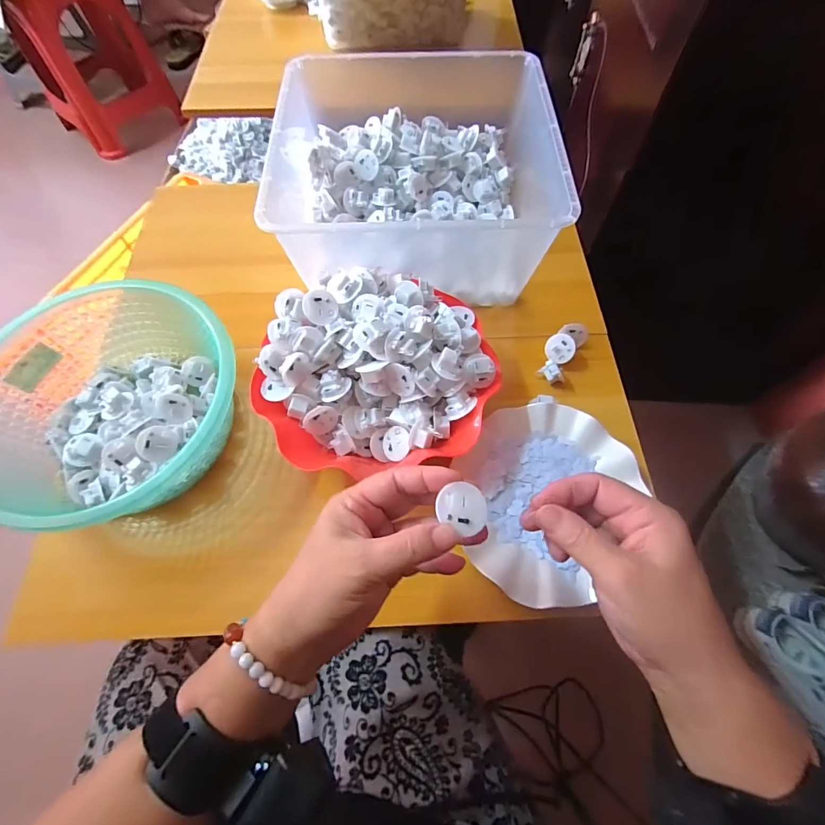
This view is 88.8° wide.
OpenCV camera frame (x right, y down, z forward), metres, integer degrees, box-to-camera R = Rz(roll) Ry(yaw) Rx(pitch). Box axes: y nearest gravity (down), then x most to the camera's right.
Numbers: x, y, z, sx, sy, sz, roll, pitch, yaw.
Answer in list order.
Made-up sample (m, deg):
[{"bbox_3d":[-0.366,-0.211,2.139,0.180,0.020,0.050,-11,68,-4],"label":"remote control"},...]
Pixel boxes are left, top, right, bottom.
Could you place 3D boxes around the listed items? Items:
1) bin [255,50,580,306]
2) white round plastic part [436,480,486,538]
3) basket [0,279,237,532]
[{"bbox_3d":[-0.001,-0.273,0.500,0.306,0.124,0.282,-3,64,0],"label":"bin"},{"bbox_3d":[0.032,0.058,0.260,0.030,0.007,0.028,0,64,1],"label":"white round plastic part"},{"bbox_3d":[-0.281,-0.002,0.404,0.231,0.094,0.222,0,64,1],"label":"basket"}]

